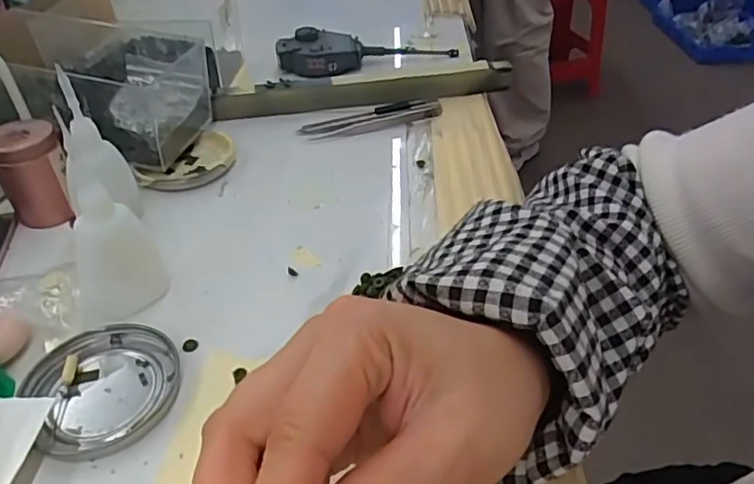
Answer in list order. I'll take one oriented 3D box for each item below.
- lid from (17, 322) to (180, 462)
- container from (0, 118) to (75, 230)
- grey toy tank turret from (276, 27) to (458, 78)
[{"bbox_3d":[-0.142,0.074,0.309,0.074,0.008,0.074,0,40,0],"label":"lid"},{"bbox_3d":[-0.240,-0.049,0.412,0.045,0.062,0.039,-24,45,-26],"label":"container"},{"bbox_3d":[-0.010,-0.204,0.615,0.184,0.032,0.050,-10,41,-12],"label":"grey toy tank turret"}]

